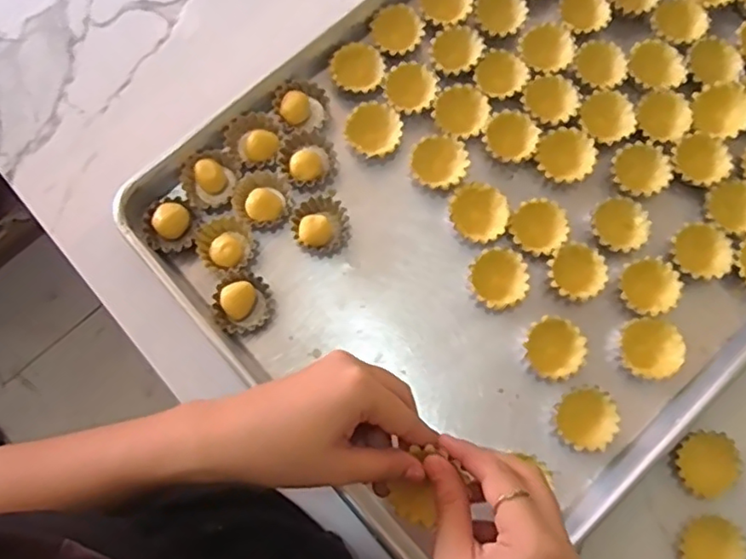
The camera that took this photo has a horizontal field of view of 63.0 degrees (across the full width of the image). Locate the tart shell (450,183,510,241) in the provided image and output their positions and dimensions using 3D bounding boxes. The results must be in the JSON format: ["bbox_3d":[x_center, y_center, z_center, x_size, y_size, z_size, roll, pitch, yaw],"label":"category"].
[{"bbox_3d":[0.081,-0.050,0.470,0.043,0.017,0.045,0,76,0],"label":"tart shell"}]

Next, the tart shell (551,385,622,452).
[{"bbox_3d":[0.150,0.098,0.433,0.045,0.020,0.041,0,76,0],"label":"tart shell"}]

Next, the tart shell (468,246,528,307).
[{"bbox_3d":[0.094,0.000,0.459,0.041,0.020,0.042,0,76,0],"label":"tart shell"}]

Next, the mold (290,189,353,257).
[{"bbox_3d":[-0.039,-0.042,0.470,0.045,0.018,0.044,0,76,0],"label":"mold"}]

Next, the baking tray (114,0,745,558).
[{"bbox_3d":[0.153,-0.105,0.487,0.604,0.031,0.400,-41,79,-9],"label":"baking tray"}]

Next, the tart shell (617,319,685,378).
[{"bbox_3d":[0.200,0.050,0.443,0.043,0.023,0.043,0,76,0],"label":"tart shell"}]

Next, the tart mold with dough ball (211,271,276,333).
[{"bbox_3d":[-0.097,0.017,0.454,0.043,0.013,0.042,0,76,0],"label":"tart mold with dough ball"}]

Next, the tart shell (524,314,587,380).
[{"bbox_3d":[0.132,0.050,0.444,0.038,0.019,0.042,-28,78,-7],"label":"tart shell"}]

